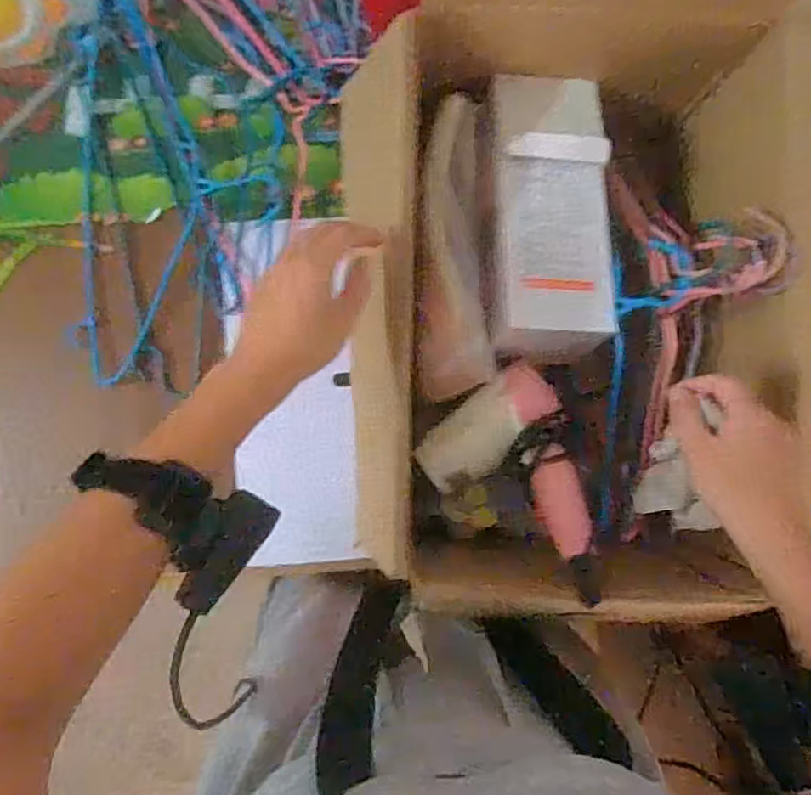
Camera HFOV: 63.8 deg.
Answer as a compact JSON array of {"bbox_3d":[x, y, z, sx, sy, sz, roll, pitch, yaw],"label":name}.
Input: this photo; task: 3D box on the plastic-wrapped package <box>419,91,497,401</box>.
[{"bbox_3d":[0.037,-0.124,0.566,0.066,0.051,0.255,-4,89,0],"label":"plastic-wrapped package"}]

